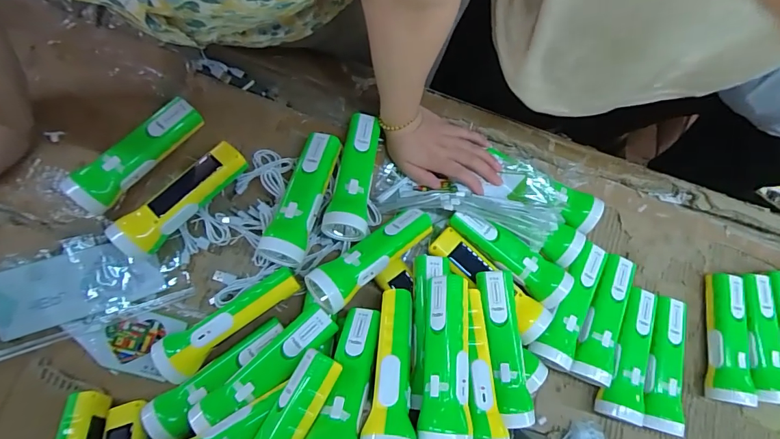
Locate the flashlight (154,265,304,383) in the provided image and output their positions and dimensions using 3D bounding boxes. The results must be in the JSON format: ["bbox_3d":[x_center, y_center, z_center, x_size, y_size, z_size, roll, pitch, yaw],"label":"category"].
[{"bbox_3d":[-0.185,0.115,0.482,0.171,0.051,0.048,-37,82,-8],"label":"flashlight"}]

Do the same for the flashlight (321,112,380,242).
[{"bbox_3d":[-0.046,-0.058,0.528,0.050,0.059,0.169,7,78,0],"label":"flashlight"}]

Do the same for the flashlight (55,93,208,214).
[{"bbox_3d":[-0.312,-0.084,0.518,0.053,0.055,0.174,40,80,7],"label":"flashlight"}]

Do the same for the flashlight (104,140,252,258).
[{"bbox_3d":[-0.255,-0.028,0.509,0.056,0.055,0.175,43,80,7],"label":"flashlight"}]

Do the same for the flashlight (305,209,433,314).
[{"bbox_3d":[-0.018,0.041,0.500,0.169,0.048,0.056,-35,81,-25],"label":"flashlight"}]

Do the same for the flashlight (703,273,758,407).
[{"bbox_3d":[0.460,0.159,0.571,0.041,0.046,0.167,9,78,0],"label":"flashlight"}]

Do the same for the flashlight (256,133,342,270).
[{"bbox_3d":[-0.108,-0.029,0.518,0.054,0.055,0.176,15,66,0],"label":"flashlight"}]

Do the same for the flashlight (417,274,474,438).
[{"bbox_3d":[0.056,0.142,0.431,0.047,0.040,0.168,5,65,-1],"label":"flashlight"}]

